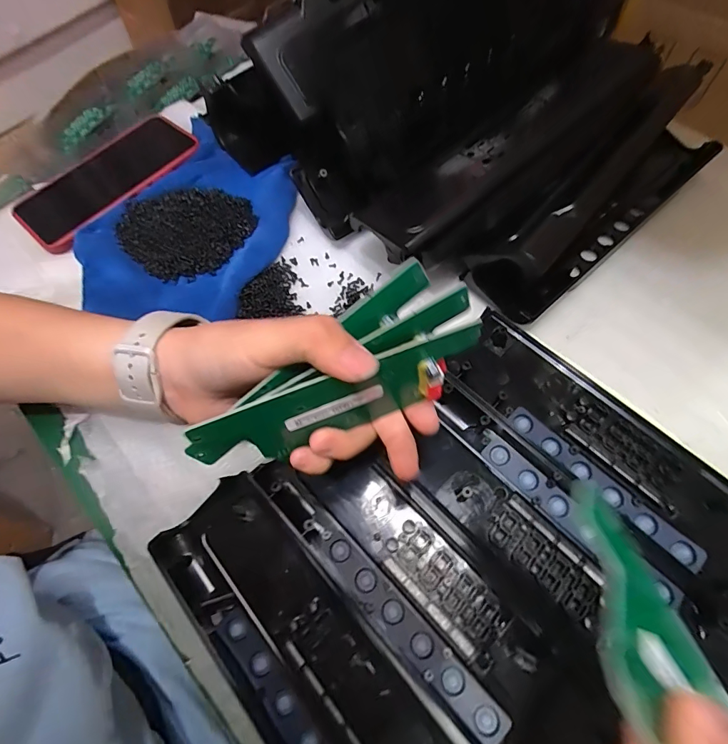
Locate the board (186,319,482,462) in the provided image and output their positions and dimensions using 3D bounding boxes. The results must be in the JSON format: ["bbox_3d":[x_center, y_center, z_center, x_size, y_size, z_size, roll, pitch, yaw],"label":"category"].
[{"bbox_3d":[-0.012,0.015,0.203,0.139,0.052,0.008,-20,57,-8],"label":"board"}]

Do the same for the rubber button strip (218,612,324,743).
[{"bbox_3d":[-0.034,0.182,0.219,0.014,0.004,0.126,-39,70,-14],"label":"rubber button strip"}]

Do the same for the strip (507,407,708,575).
[{"bbox_3d":[0.144,0.067,0.259,0.126,0.006,0.016,42,74,18],"label":"strip"}]

